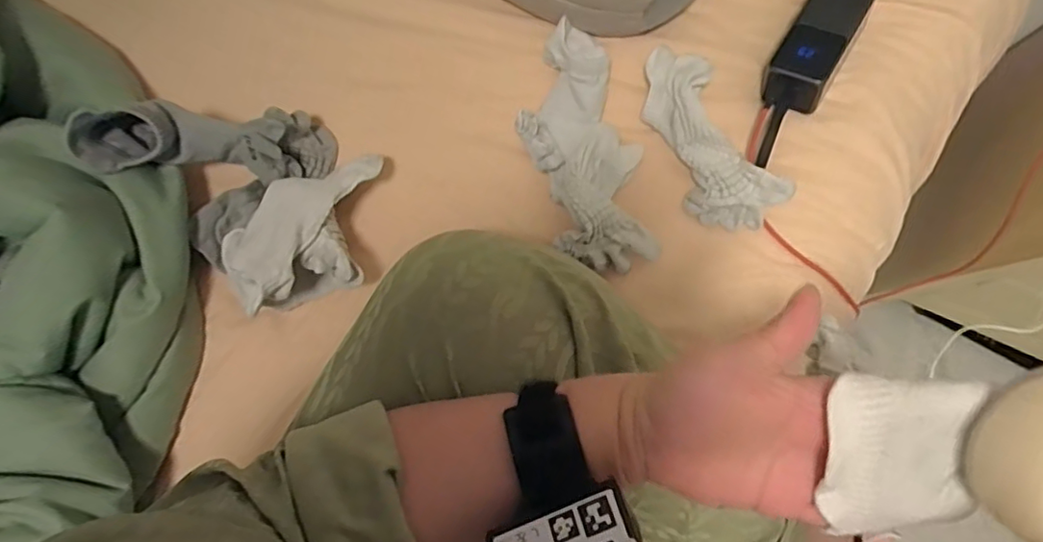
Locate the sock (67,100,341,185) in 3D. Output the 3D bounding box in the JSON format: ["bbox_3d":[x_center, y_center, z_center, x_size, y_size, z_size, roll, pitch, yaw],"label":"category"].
[{"bbox_3d":[-0.271,-0.112,0.509,0.205,0.080,0.069,-2,79,-24],"label":"sock"}]

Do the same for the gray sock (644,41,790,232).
[{"bbox_3d":[0.164,-0.119,0.522,0.077,0.050,0.182,-34,81,-6],"label":"gray sock"}]

